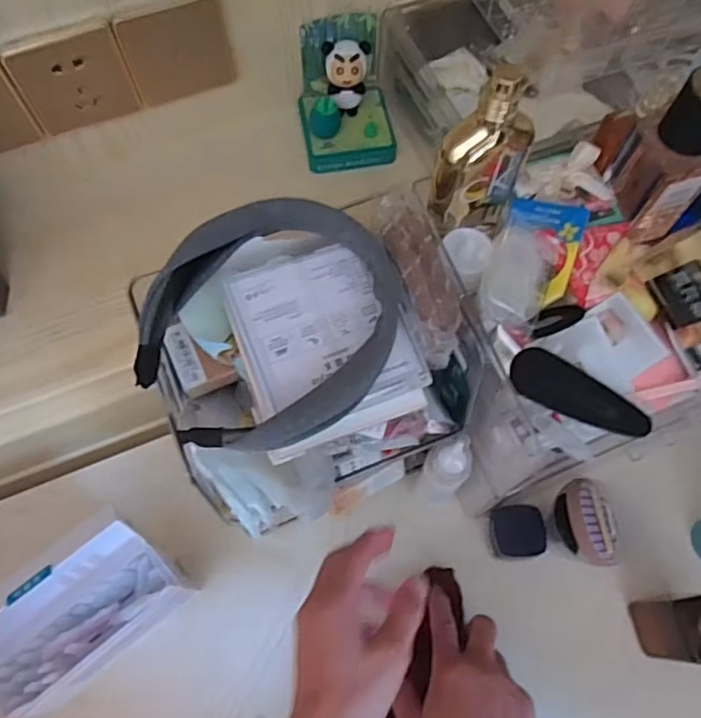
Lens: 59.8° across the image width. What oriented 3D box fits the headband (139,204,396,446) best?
[{"bbox_3d":[-0.045,-0.021,0.344,0.129,0.033,0.149,42,73,16],"label":"headband"}]

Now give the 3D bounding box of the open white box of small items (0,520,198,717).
[{"bbox_3d":[-0.208,0.205,0.487,0.147,0.100,0.083,-34,71,-14],"label":"open white box of small items"}]

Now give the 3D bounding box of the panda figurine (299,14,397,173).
[{"bbox_3d":[-0.005,-0.246,0.568,0.086,0.085,0.100,-8,67,-3],"label":"panda figurine"}]

